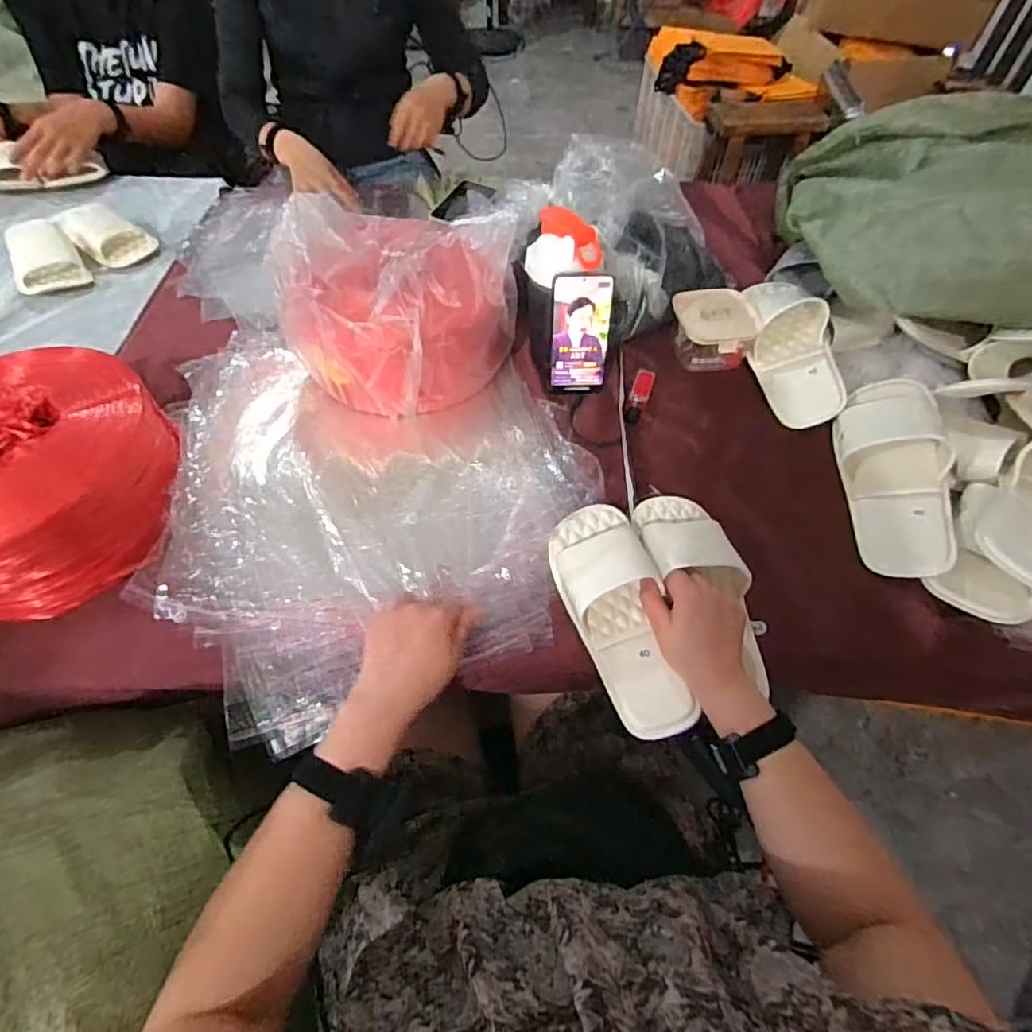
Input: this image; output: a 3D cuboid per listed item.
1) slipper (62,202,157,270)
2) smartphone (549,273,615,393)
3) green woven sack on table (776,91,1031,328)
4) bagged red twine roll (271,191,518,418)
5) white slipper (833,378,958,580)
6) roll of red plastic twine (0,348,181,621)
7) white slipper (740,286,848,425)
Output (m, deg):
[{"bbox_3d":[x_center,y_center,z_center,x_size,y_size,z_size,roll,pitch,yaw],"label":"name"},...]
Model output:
[{"bbox_3d":[-0.704,-0.487,0.957,0.159,0.039,0.104,39,63,22],"label":"slipper"},{"bbox_3d":[0.083,-0.230,0.718,0.077,0.163,0.014,-3,44,1],"label":"smartphone"},{"bbox_3d":[0.594,-0.368,0.674,0.509,0.160,0.254,23,58,14],"label":"green woven sack on table"},{"bbox_3d":[-0.153,-0.276,0.704,0.260,0.170,0.249,1,56,-1],"label":"bagged red twine roll"},{"bbox_3d":[0.458,-0.052,0.671,0.111,0.042,0.268,-5,65,23],"label":"white slipper"},{"bbox_3d":[-0.498,-0.038,0.586,0.241,0.138,0.222,1,56,-1],"label":"roll of red plastic twine"},{"bbox_3d":[0.390,-0.251,0.799,0.104,0.073,0.287,-1,56,-2],"label":"white slipper"}]

